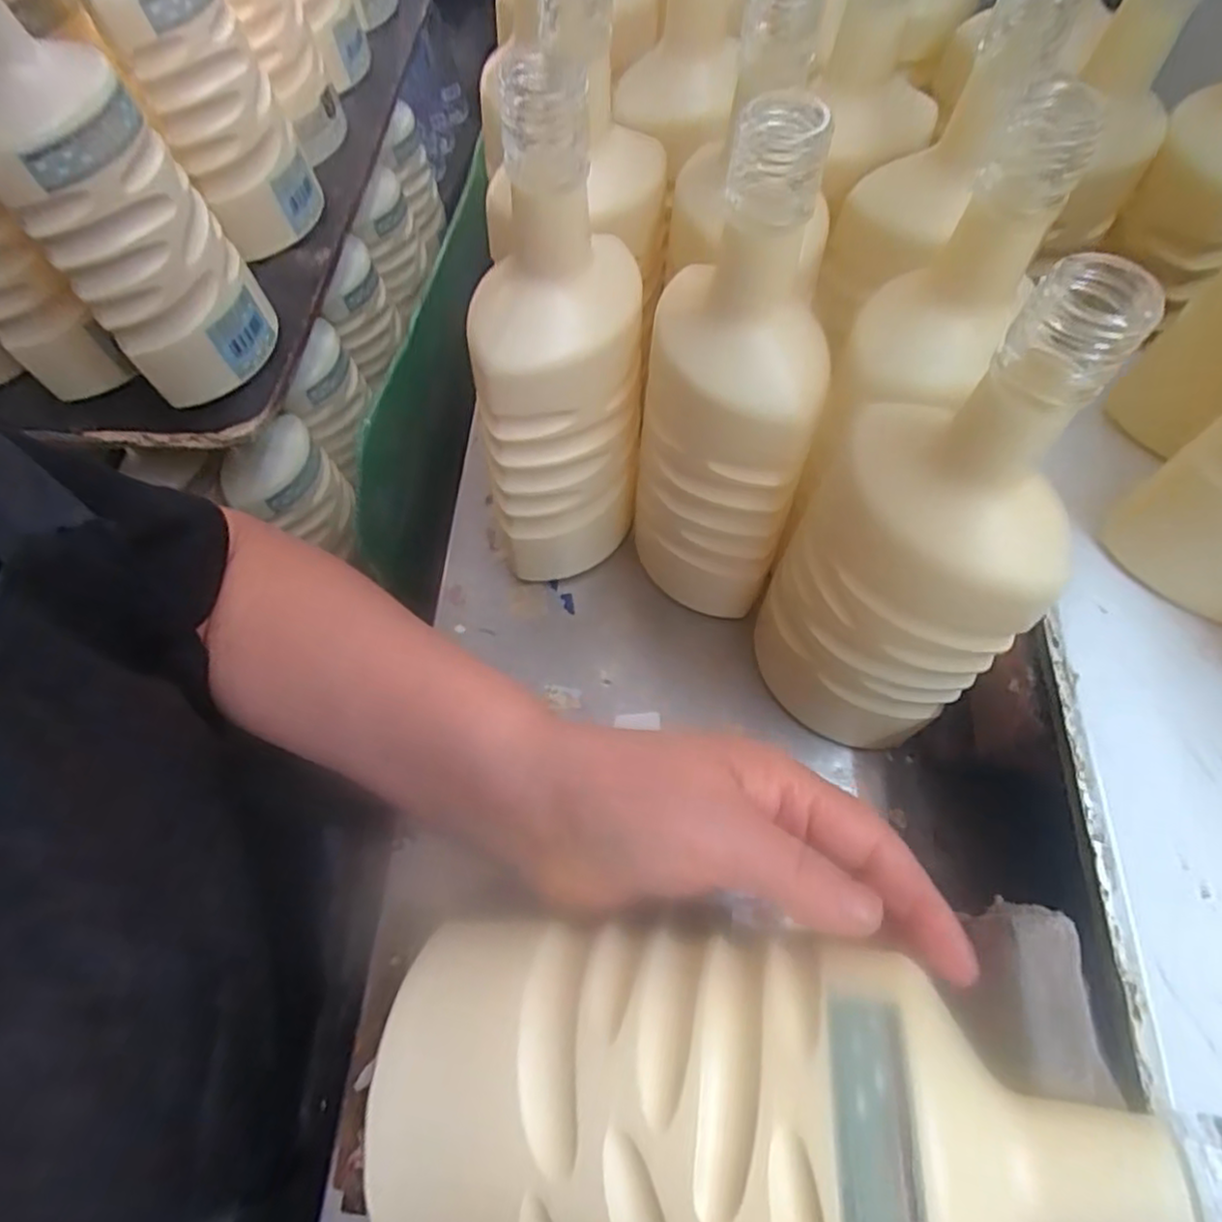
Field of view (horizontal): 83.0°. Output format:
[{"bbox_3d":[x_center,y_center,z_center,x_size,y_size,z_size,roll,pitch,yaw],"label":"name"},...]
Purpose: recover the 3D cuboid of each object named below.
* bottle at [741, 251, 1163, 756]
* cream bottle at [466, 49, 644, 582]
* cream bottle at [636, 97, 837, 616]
[{"bbox_3d":[0.125,-0.025,0.283,0.082,0.226,0.068,19,67,13],"label":"bottle"},{"bbox_3d":[-0.029,-0.103,0.330,0.082,0.242,0.071,1,64,3],"label":"cream bottle"},{"bbox_3d":[0.048,-0.088,0.327,0.078,0.227,0.084,5,65,5],"label":"cream bottle"}]

